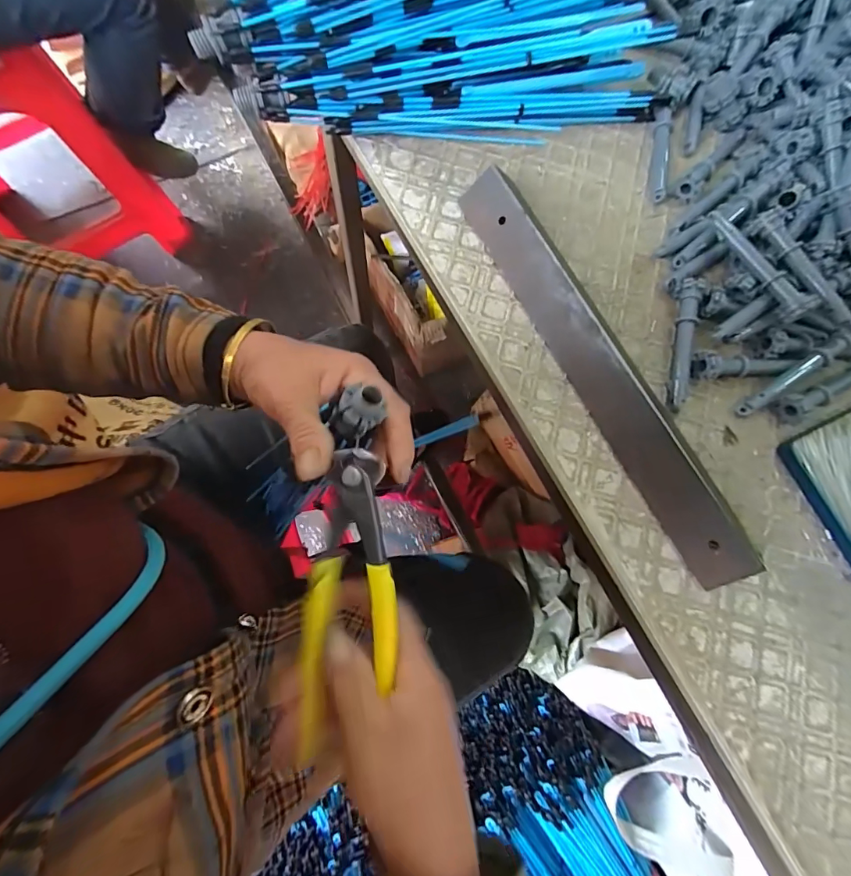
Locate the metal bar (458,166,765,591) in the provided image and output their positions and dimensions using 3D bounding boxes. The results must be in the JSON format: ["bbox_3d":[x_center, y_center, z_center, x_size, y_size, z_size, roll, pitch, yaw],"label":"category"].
[{"bbox_3d":[0.122,-0.056,0.294,0.049,0.027,0.310,-27,80,-9],"label":"metal bar"}]

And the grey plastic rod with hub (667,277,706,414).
[{"bbox_3d":[0.182,-0.066,0.306,0.014,0.017,0.094,9,77,-1],"label":"grey plastic rod with hub"}]

